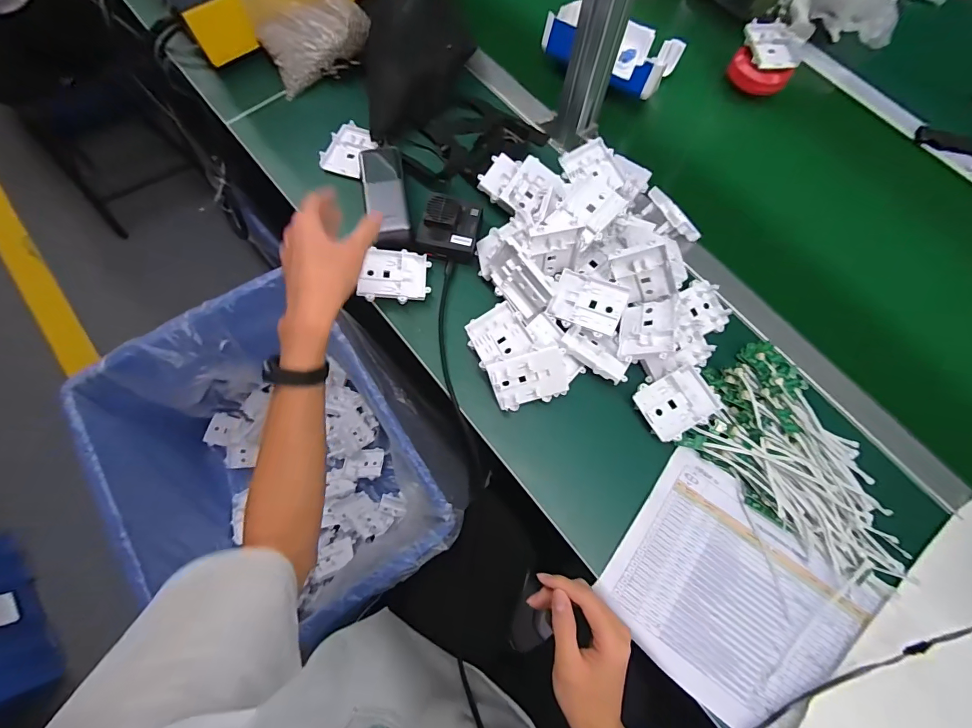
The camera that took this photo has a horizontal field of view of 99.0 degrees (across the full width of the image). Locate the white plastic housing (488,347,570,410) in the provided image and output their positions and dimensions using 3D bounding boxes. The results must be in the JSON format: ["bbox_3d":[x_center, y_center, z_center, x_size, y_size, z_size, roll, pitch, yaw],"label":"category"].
[{"bbox_3d":[0.050,0.017,0.460,0.085,0.014,0.065,-15,116,2],"label":"white plastic housing"}]

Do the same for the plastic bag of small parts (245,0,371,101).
[{"bbox_3d":[-0.251,-0.505,0.589,0.163,0.135,0.104,-38,77,-12],"label":"plastic bag of small parts"}]

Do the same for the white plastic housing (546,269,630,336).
[{"bbox_3d":[0.122,-0.069,0.502,0.083,0.030,0.064,19,82,18],"label":"white plastic housing"}]

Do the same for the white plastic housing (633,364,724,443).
[{"bbox_3d":[0.220,0.045,0.479,0.087,0.023,0.065,-27,75,-10],"label":"white plastic housing"}]

